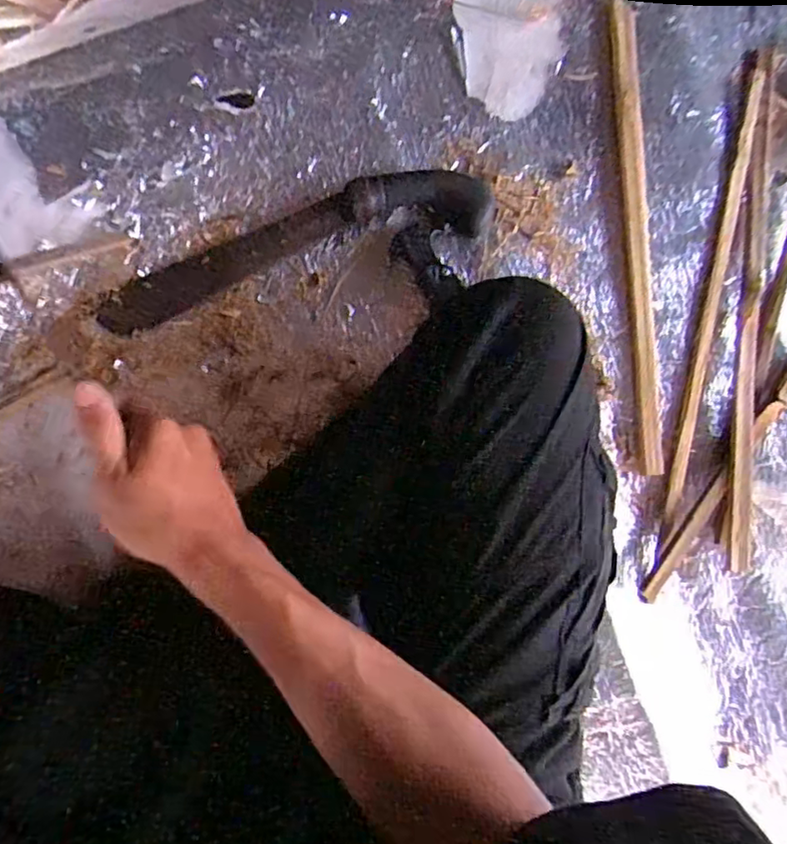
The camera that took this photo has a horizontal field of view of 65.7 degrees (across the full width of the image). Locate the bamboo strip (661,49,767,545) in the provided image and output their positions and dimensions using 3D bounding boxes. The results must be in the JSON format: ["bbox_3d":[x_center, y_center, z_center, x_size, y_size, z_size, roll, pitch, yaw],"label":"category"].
[{"bbox_3d":[0.313,-0.127,0.590,0.021,0.012,0.471,12,87,-4],"label":"bamboo strip"}]

